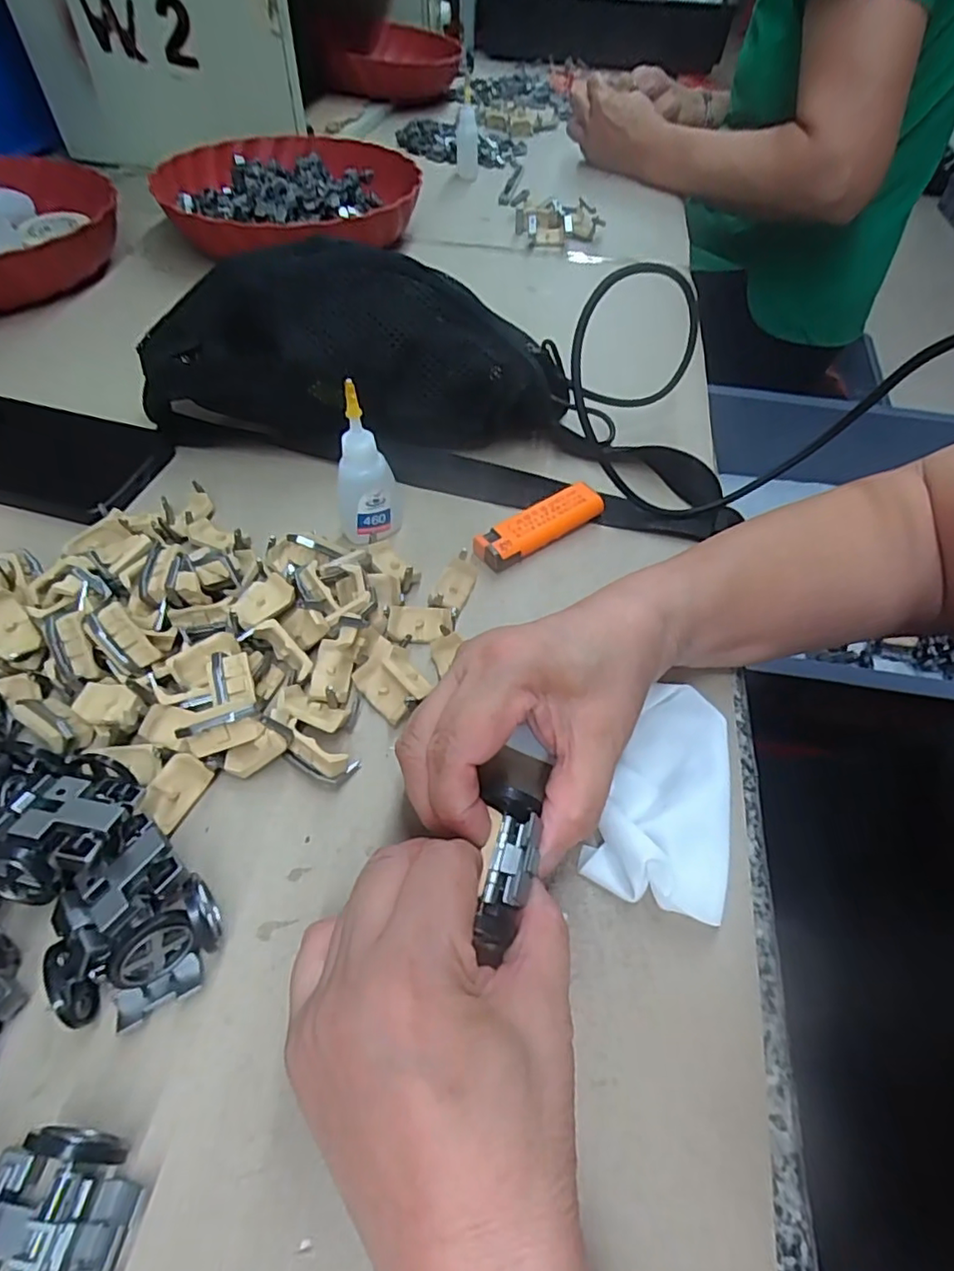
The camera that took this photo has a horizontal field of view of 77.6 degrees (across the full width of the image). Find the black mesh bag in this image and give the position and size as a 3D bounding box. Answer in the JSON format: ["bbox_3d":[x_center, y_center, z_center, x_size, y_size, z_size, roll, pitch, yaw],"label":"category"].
[{"bbox_3d":[-0.079,-0.171,0.362,0.261,0.095,0.077,4,54,1],"label":"black mesh bag"}]

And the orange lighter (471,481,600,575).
[{"bbox_3d":[0.036,-0.064,0.340,0.080,0.013,0.025,-30,60,-22],"label":"orange lighter"}]

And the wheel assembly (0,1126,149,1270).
[{"bbox_3d":[-0.118,0.164,0.159,0.041,0.025,0.047,7,54,3],"label":"wheel assembly"}]

